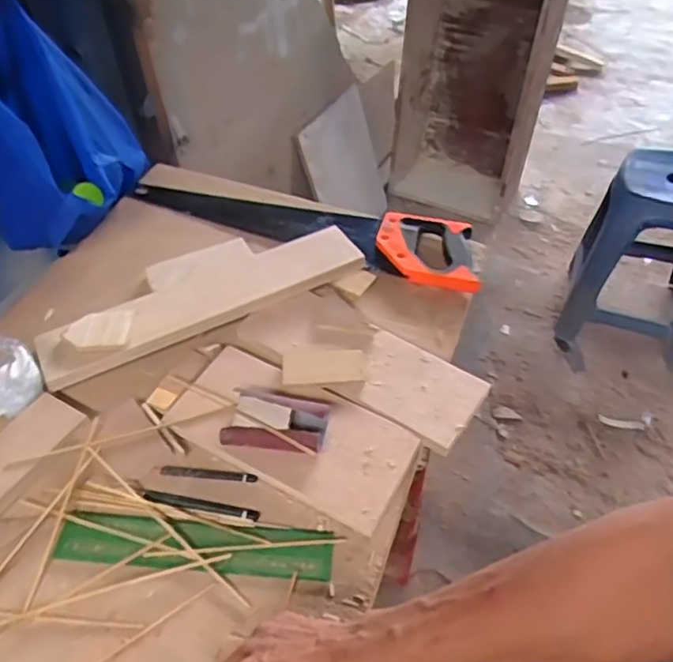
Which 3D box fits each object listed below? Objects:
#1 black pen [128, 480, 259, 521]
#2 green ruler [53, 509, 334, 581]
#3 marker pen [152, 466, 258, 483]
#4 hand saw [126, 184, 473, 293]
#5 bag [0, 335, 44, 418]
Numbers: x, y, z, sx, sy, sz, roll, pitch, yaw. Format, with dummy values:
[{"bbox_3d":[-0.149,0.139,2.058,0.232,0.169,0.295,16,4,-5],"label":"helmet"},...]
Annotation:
[{"bbox_3d":[-0.141,0.167,0.615,0.131,0.008,0.014,9,49,9],"label":"black pen"},{"bbox_3d":[-0.131,0.199,0.591,0.250,0.006,0.050,4,47,1],"label":"green ruler"},{"bbox_3d":[-0.132,0.143,0.636,0.102,0.008,0.009,3,47,3],"label":"marker pen"},{"bbox_3d":[-0.042,-0.159,0.889,0.500,0.032,0.115,17,50,16],"label":"hand saw"},{"bbox_3d":[-0.355,0.051,0.677,0.070,0.050,0.068,-30,54,-24],"label":"bag"}]

